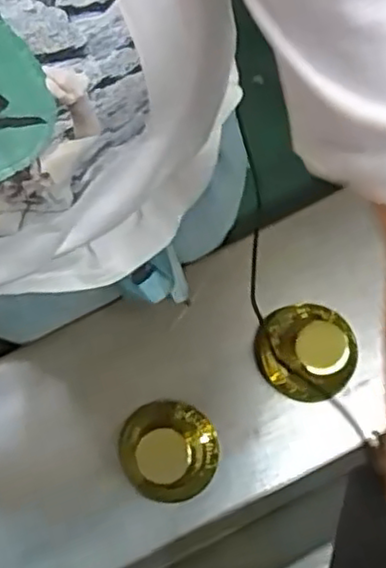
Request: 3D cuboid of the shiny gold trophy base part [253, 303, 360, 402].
[{"bbox_3d":[0.116,0.067,0.674,0.091,0.095,0.092,0,77,0],"label":"shiny gold trophy base part"}]

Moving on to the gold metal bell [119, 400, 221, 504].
[{"bbox_3d":[-0.025,0.166,0.667,0.099,0.098,0.092,0,77,0],"label":"gold metal bell"}]

